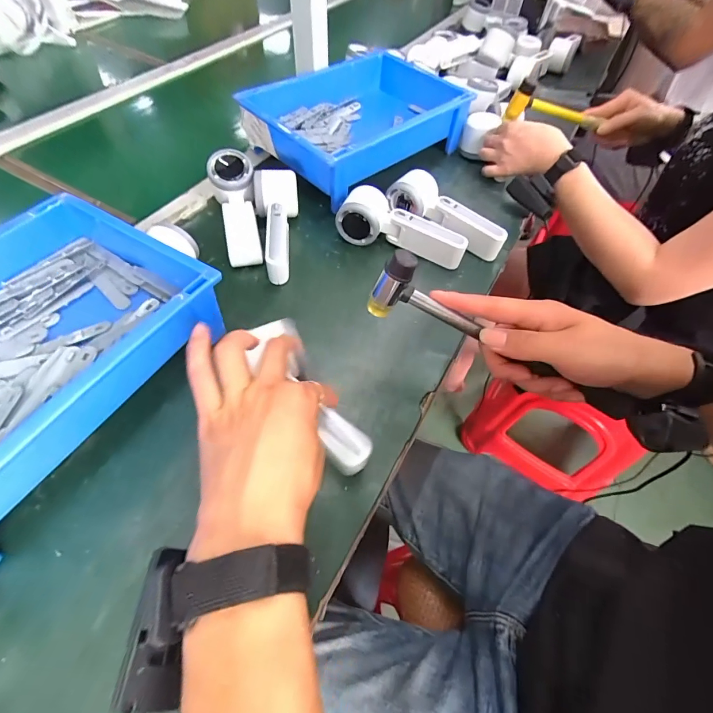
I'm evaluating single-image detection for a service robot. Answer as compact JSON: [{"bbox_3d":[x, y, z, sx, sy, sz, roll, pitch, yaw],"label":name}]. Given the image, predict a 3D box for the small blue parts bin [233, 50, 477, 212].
[{"bbox_3d":[0.006,-0.369,0.590,0.306,0.088,0.221,-38,66,-24],"label":"small blue parts bin"}]

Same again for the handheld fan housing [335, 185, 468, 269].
[{"bbox_3d":[0.060,-0.165,0.482,0.162,0.059,0.048,18,58,9],"label":"handheld fan housing"}]

